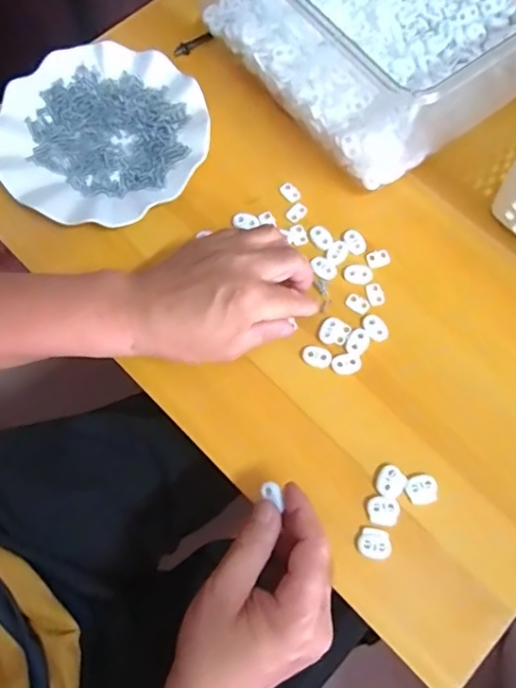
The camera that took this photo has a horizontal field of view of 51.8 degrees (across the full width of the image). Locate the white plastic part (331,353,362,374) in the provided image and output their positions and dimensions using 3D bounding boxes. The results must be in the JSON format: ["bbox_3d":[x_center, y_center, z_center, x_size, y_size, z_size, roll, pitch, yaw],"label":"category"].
[{"bbox_3d":[0.069,0.015,0.413,0.023,0.004,0.016,-8,71,-4],"label":"white plastic part"}]

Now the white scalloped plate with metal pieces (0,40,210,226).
[{"bbox_3d":[-0.138,-0.185,0.470,0.181,0.021,0.176,0,71,-1],"label":"white scalloped plate with metal pieces"}]

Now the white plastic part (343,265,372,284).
[{"bbox_3d":[0.083,-0.058,0.439,0.023,0.005,0.015,2,71,0],"label":"white plastic part"}]

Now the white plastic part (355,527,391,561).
[{"bbox_3d":[0.081,0.139,0.371,0.022,0.004,0.020,10,71,2],"label":"white plastic part"}]

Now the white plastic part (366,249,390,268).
[{"bbox_3d":[0.101,-0.071,0.447,0.020,0.006,0.012,-14,72,-6],"label":"white plastic part"}]

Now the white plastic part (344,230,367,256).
[{"bbox_3d":[0.082,-0.086,0.447,0.017,0.004,0.022,-18,72,-7],"label":"white plastic part"}]

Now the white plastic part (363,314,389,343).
[{"bbox_3d":[0.094,-0.013,0.423,0.016,0.004,0.023,-23,73,-9],"label":"white plastic part"}]

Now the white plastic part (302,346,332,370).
[{"bbox_3d":[0.047,0.009,0.415,0.022,0.004,0.016,17,71,5],"label":"white plastic part"}]

